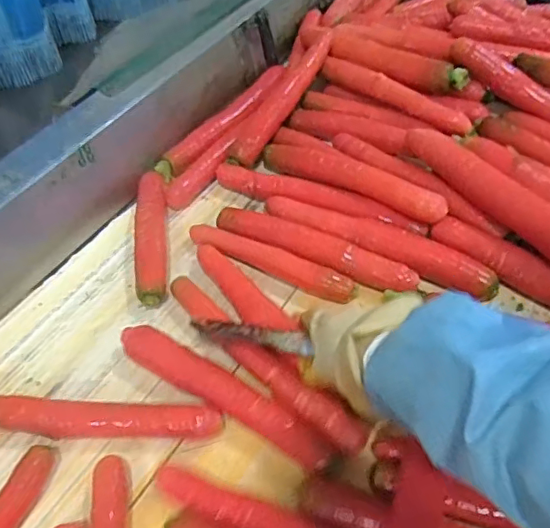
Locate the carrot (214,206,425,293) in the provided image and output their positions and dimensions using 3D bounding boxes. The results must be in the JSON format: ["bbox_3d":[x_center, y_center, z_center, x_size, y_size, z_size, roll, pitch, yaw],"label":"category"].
[{"bbox_3d":[0.037,-0.019,0.613,0.237,0.035,0.036,16,45,22],"label":"carrot"}]

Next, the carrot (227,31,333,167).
[{"bbox_3d":[0.010,-0.227,0.760,0.045,0.030,0.254,20,63,25],"label":"carrot"}]

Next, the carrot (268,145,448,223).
[{"bbox_3d":[0.077,-0.101,0.655,0.248,0.037,0.040,27,50,30],"label":"carrot"}]

